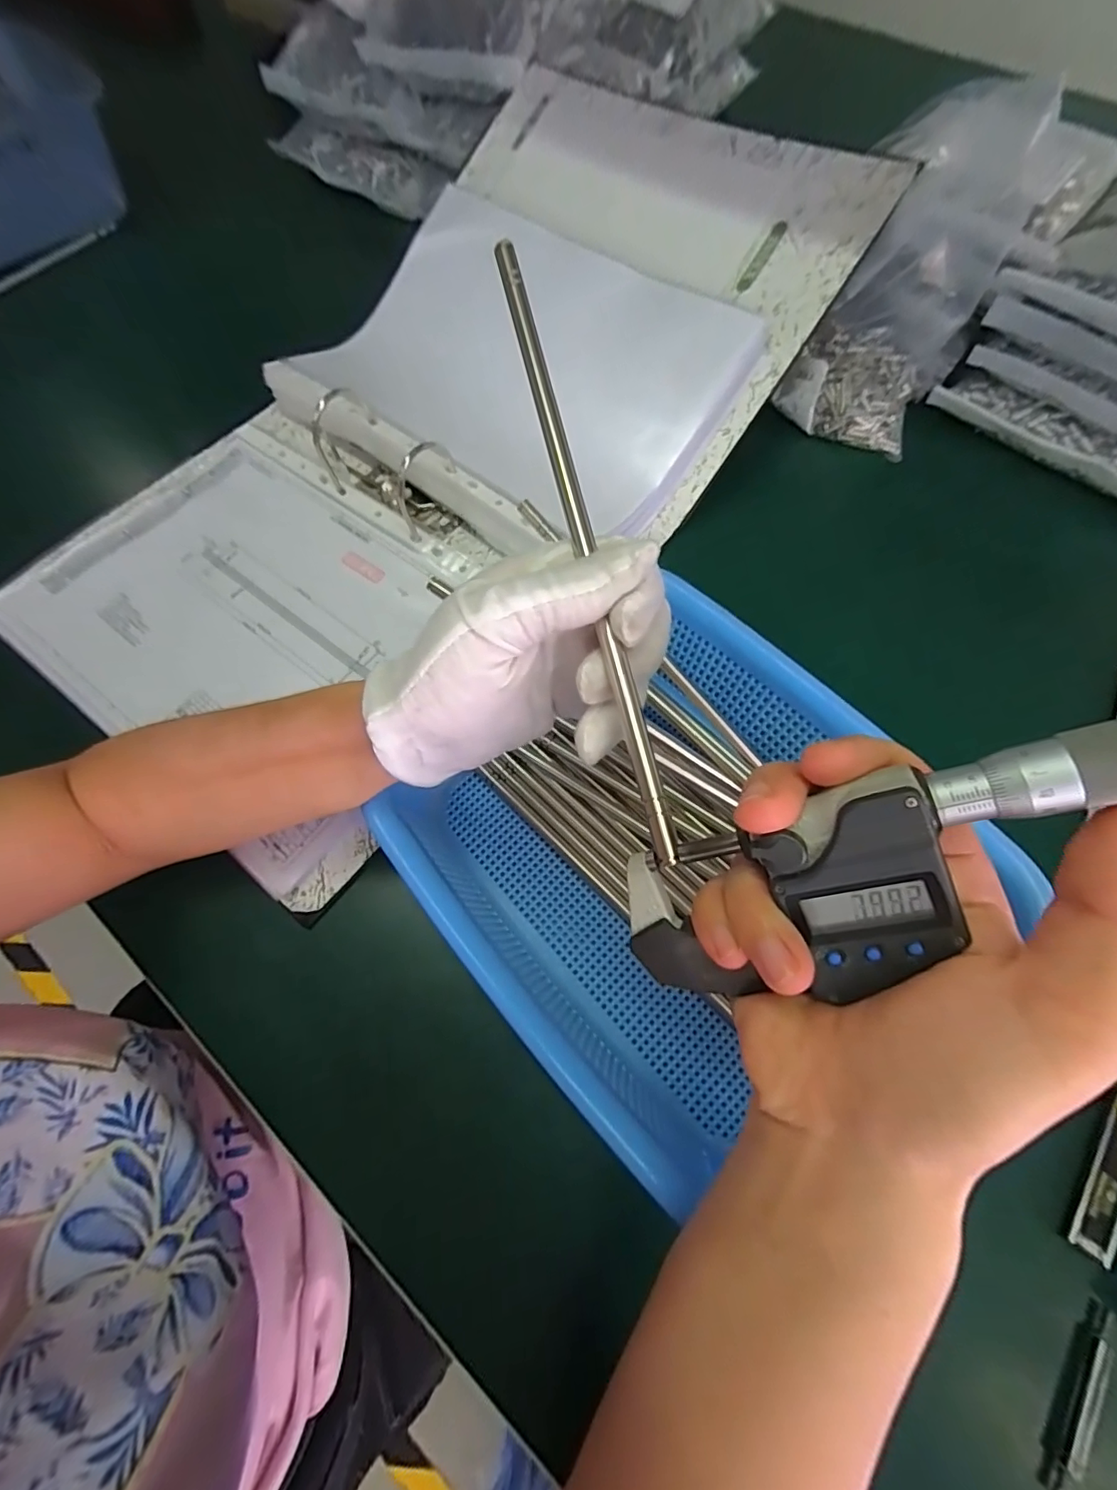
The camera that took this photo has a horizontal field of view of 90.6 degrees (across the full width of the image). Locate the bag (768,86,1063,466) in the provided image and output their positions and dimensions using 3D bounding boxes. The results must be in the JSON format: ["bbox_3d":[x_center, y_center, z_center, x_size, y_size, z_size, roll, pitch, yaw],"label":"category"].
[{"bbox_3d":[0.249,-0.327,0.391,0.107,0.155,0.130,26,71,11],"label":"bag"}]

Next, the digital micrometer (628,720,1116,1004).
[{"bbox_3d":[0.086,0.030,0.142,0.159,0.025,0.051,-33,67,28],"label":"digital micrometer"}]

